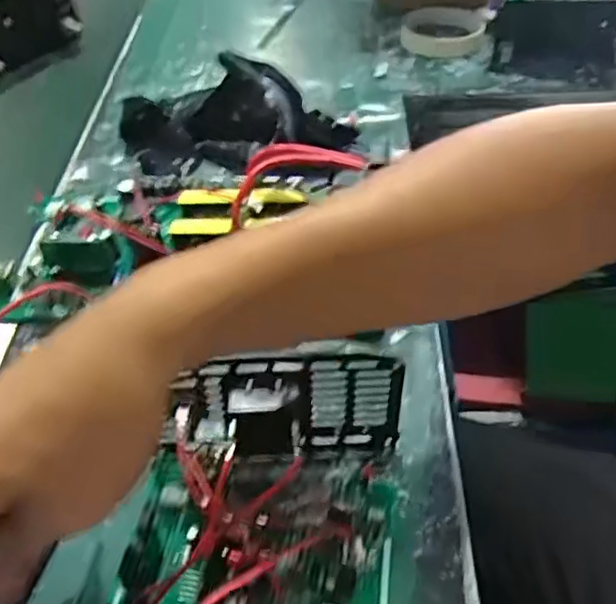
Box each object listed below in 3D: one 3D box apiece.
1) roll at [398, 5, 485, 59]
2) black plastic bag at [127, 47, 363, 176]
[{"bbox_3d":[0.142,-0.285,0.685,0.085,0.020,0.093,-1,46,2],"label":"roll"},{"bbox_3d":[-0.059,-0.152,0.538,0.196,0.063,0.091,4,47,7],"label":"black plastic bag"}]

